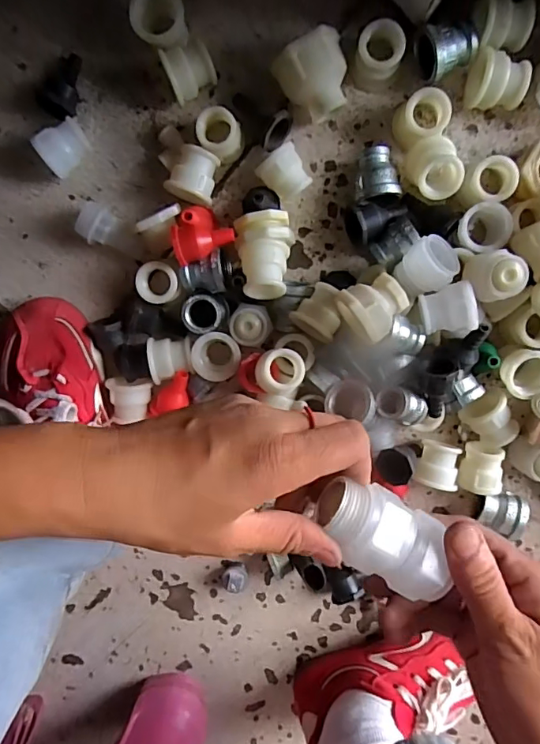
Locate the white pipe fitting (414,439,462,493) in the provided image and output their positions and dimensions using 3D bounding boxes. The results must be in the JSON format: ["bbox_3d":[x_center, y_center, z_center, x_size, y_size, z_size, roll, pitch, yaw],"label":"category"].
[{"bbox_3d":[0.154,0.084,0.459,0.036,0.031,0.039,7,100,1],"label":"white pipe fitting"}]

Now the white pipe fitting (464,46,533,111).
[{"bbox_3d":[0.185,-0.236,0.404,0.042,0.042,0.041,0,99,3],"label":"white pipe fitting"}]

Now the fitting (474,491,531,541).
[{"bbox_3d":[0.213,0.126,0.463,0.039,0.038,0.033,20,100,-1],"label":"fitting"}]

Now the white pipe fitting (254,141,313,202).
[{"bbox_3d":[0.012,-0.167,0.426,0.038,0.039,0.037,-35,96,7],"label":"white pipe fitting"}]

